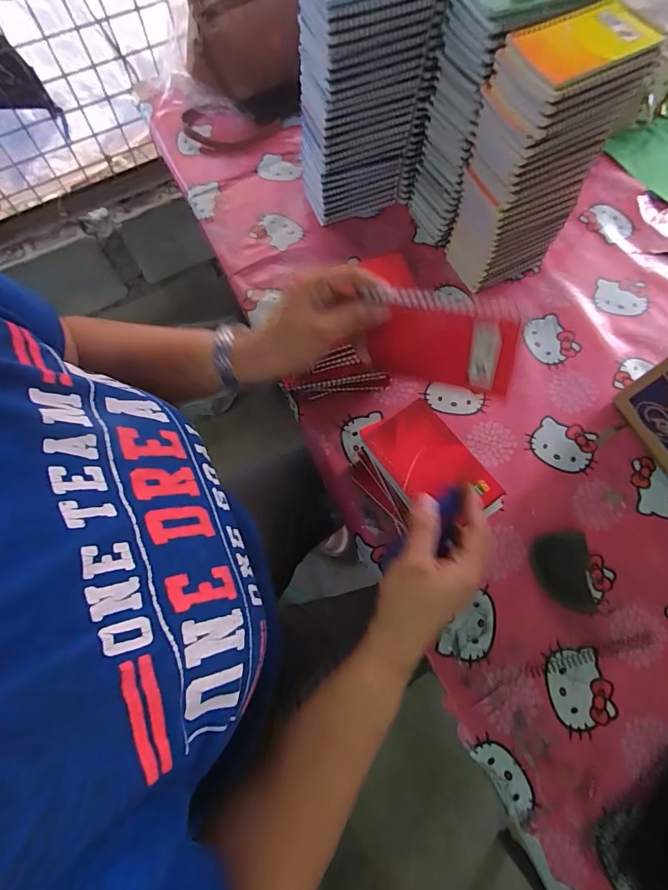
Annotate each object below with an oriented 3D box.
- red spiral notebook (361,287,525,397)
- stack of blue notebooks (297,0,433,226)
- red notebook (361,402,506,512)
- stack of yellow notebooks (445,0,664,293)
[{"bbox_3d":[0.089,-0.087,0.358,0.121,0.079,0.012,15,47,22],"label":"red spiral notebook"},{"bbox_3d":[0.030,-0.466,0.590,0.154,0.275,0.090,-26,72,-7],"label":"stack of blue notebooks"},{"bbox_3d":[0.096,0.018,0.432,0.084,0.011,0.128,-31,73,-8],"label":"red notebook"},{"bbox_3d":[0.248,-0.347,0.547,0.131,0.279,0.093,-19,72,-6],"label":"stack of yellow notebooks"}]

